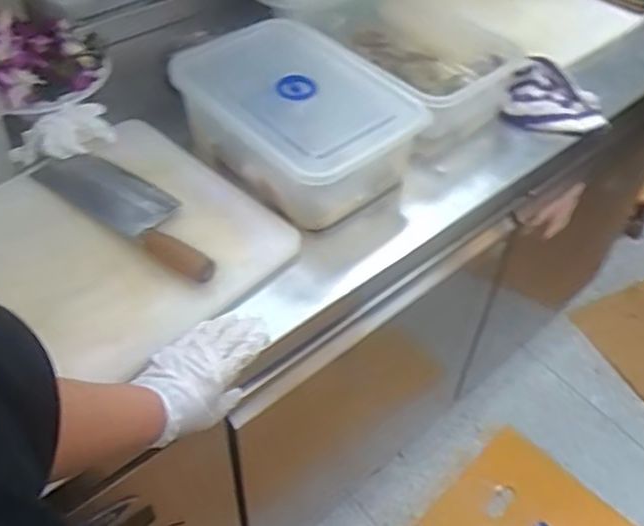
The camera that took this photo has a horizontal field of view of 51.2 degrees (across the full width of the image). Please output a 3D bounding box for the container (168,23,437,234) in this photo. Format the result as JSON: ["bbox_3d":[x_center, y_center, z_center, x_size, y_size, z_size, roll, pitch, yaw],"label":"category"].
[{"bbox_3d":[-0.026,-0.193,0.910,0.221,0.126,0.299,-35,59,-28],"label":"container"}]

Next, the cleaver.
[{"bbox_3d":[-0.235,-0.075,0.828,0.311,0.031,0.076,32,55,23],"label":"cleaver"}]

